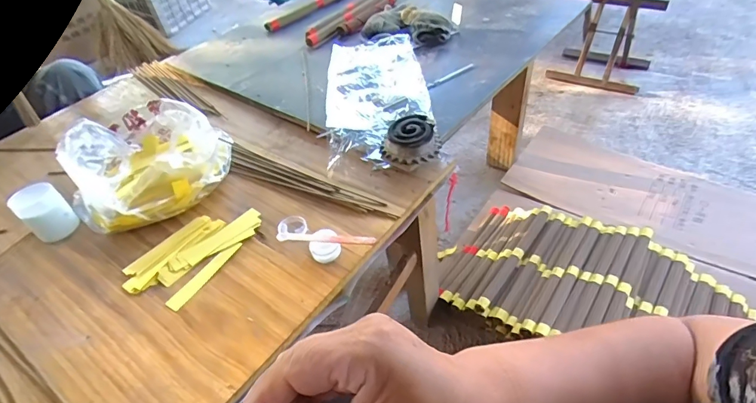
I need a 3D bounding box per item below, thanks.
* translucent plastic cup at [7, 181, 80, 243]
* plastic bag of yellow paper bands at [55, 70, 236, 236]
[{"bbox_3d":[-0.469,0.016,0.602,0.056,0.067,0.056,-4,44,4],"label":"translucent plastic cup"},{"bbox_3d":[-0.350,-0.060,0.649,0.223,0.085,0.224,14,48,21],"label":"plastic bag of yellow paper bands"}]

